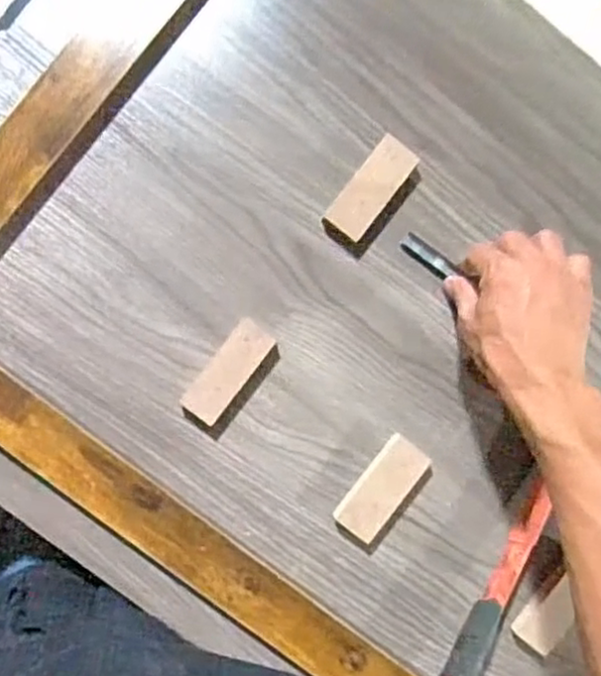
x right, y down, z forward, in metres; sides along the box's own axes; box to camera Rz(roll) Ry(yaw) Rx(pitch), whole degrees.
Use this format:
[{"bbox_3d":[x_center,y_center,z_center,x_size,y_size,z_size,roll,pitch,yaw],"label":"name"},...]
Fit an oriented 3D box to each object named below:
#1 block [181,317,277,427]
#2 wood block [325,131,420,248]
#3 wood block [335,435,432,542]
[{"bbox_3d":[-0.053,0.025,0.508,0.031,0.019,0.079,37,88,-4],"label":"block"},{"bbox_3d":[0.052,-0.110,0.514,0.033,0.017,0.081,37,88,-4],"label":"wood block"},{"bbox_3d":[0.063,0.116,0.528,0.034,0.018,0.081,39,88,-4],"label":"wood block"}]

